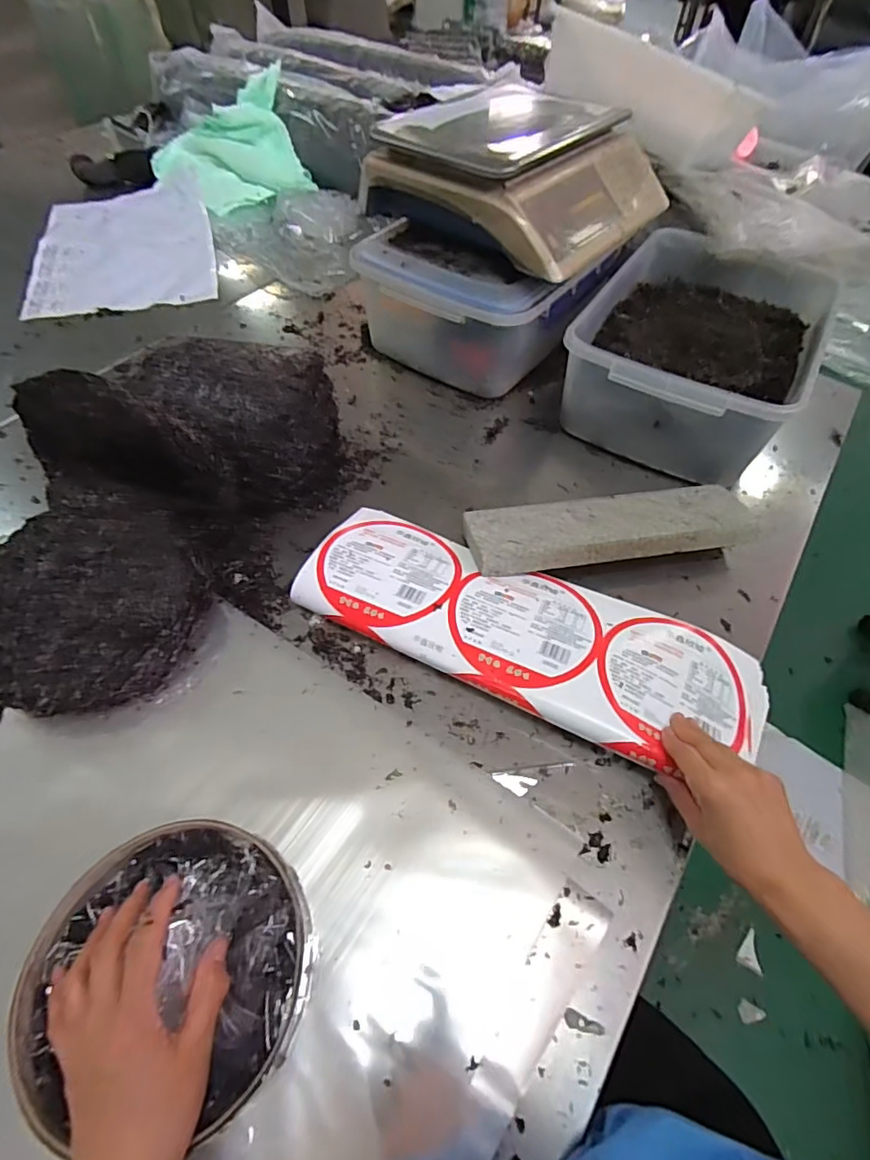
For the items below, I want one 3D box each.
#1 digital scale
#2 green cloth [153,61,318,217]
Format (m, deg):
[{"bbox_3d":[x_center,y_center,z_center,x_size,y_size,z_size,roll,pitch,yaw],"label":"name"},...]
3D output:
[{"bbox_3d":[0.129,-0.583,0.759,0.330,0.094,0.328,35,60,20],"label":"digital scale"},{"bbox_3d":[-0.442,-0.917,1.133,0.311,0.144,0.296,-15,57,-13],"label":"green cloth"}]

